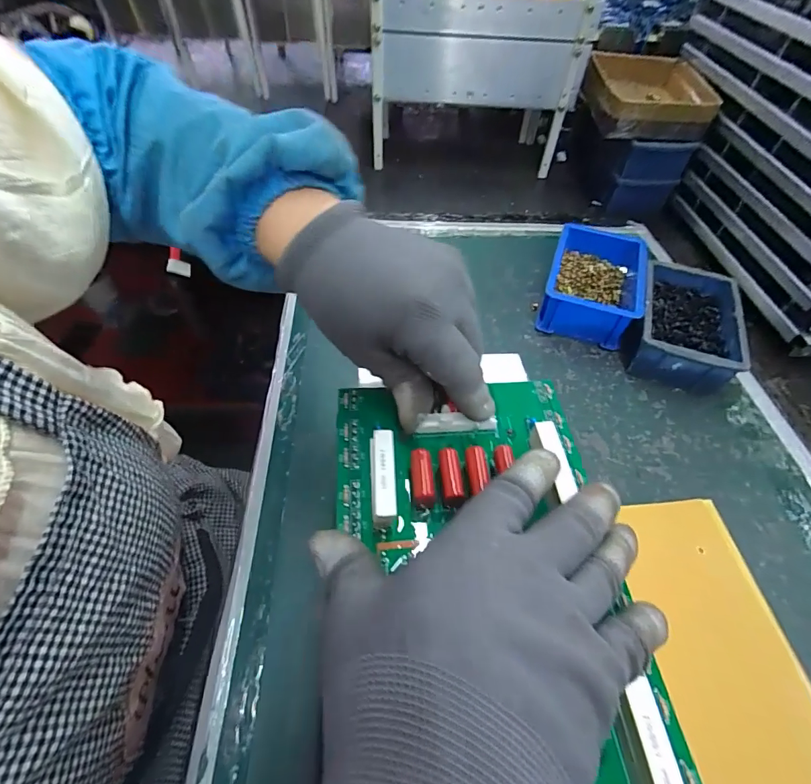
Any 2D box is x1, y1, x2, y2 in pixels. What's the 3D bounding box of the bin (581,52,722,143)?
[{"bbox_3d":[0.341,-0.423,0.603,0.170,0.049,0.189,12,54,8],"label":"bin"}]

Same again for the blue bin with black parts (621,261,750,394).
[{"bbox_3d":[0.294,-0.070,0.450,0.099,0.054,0.146,22,55,14],"label":"blue bin with black parts"}]

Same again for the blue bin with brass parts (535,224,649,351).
[{"bbox_3d":[0.217,-0.126,0.489,0.097,0.057,0.147,19,54,12],"label":"blue bin with brass parts"}]

